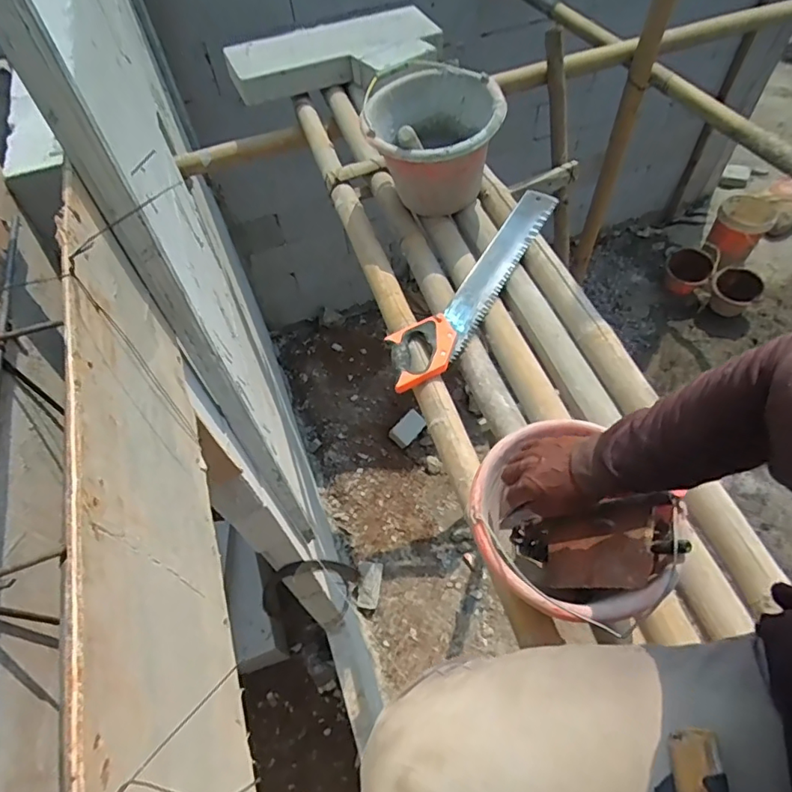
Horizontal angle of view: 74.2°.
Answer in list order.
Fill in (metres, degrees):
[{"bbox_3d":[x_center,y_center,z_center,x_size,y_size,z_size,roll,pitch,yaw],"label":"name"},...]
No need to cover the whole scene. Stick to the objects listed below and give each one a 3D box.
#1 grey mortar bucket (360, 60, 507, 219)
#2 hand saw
[{"bbox_3d":[0.075,-0.541,1.135,0.273,0.233,0.314,-4,55,1],"label":"grey mortar bucket"},{"bbox_3d":[0.159,-0.214,1.010,0.115,0.034,0.532,39,74,14],"label":"hand saw"}]

